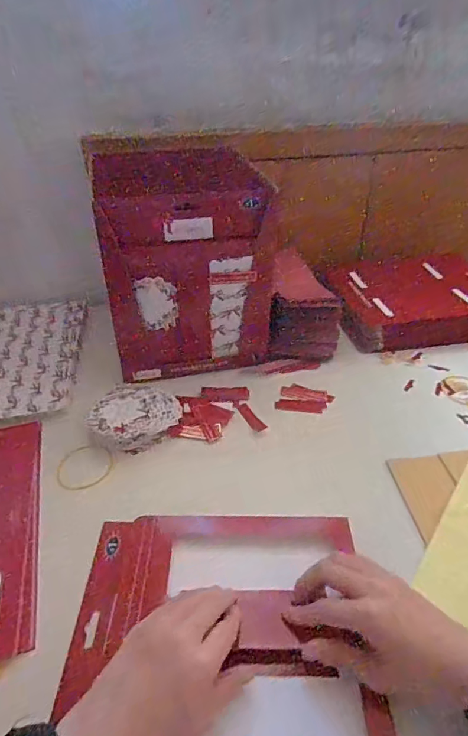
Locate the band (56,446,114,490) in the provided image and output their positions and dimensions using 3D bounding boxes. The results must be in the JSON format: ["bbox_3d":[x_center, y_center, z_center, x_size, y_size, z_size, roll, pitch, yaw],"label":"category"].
[{"bbox_3d":[-0.162,0.106,0.483,0.060,0.004,0.055,2,43,-2],"label":"band"}]

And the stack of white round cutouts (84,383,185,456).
[{"bbox_3d":[-0.114,0.057,0.520,0.099,0.033,0.085,-5,37,-7],"label":"stack of white round cutouts"}]

